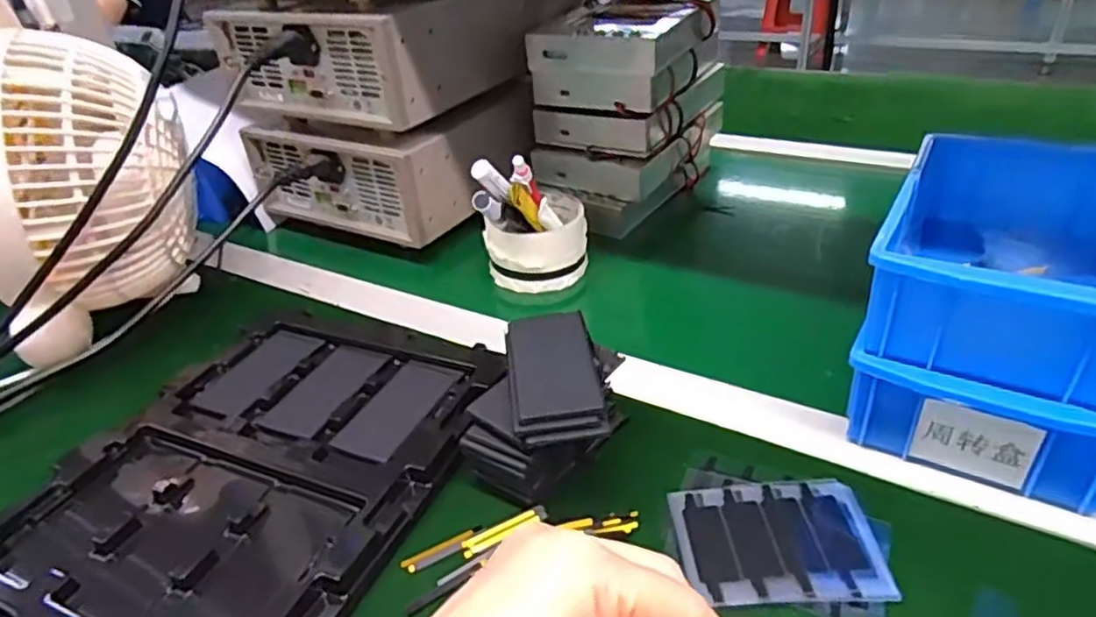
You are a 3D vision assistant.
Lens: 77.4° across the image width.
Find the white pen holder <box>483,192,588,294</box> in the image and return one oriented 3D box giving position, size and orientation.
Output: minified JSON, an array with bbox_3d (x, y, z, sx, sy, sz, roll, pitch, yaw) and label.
[{"bbox_3d":[-0.009,-0.063,0.586,0.085,0.062,0.097,-3,35,2],"label":"white pen holder"}]

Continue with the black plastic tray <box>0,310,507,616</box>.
[{"bbox_3d":[-0.169,0.094,0.403,0.211,0.022,0.264,12,38,22],"label":"black plastic tray"}]

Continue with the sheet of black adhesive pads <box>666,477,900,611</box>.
[{"bbox_3d":[0.116,0.117,0.348,0.095,0.007,0.071,-3,35,1],"label":"sheet of black adhesive pads"}]

